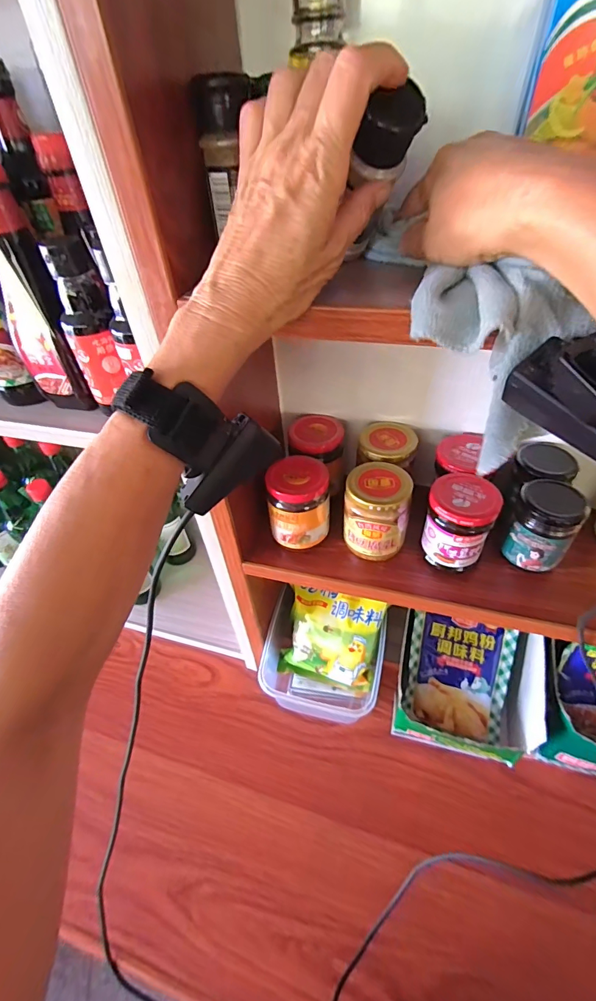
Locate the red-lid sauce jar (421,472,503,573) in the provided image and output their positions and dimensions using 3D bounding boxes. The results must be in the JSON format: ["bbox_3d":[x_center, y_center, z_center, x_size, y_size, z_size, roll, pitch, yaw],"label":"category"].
[{"bbox_3d":[0.163,0.027,0.421,0.061,0.092,0.058,-3,45,3],"label":"red-lid sauce jar"}]

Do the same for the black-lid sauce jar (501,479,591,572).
[{"bbox_3d":[0.243,0.025,0.408,0.058,0.081,0.054,-3,45,3],"label":"black-lid sauce jar"}]

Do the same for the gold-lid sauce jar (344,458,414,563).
[{"bbox_3d":[0.082,0.013,0.431,0.064,0.087,0.059,-3,45,3],"label":"gold-lid sauce jar"}]

